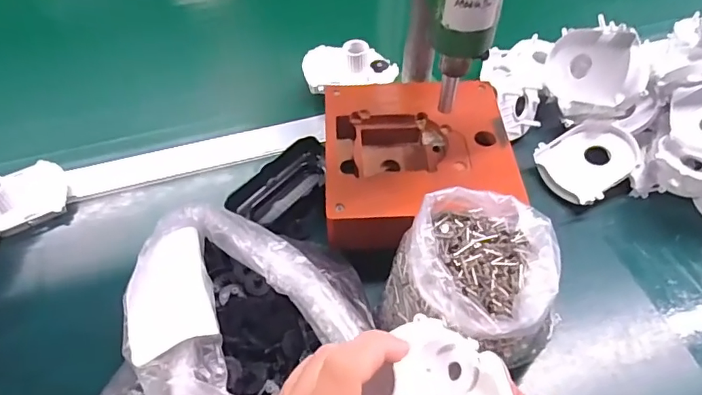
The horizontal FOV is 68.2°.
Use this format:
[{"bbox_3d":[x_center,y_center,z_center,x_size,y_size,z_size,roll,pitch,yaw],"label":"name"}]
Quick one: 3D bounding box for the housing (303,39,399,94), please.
[{"bbox_3d":[-0.002,-0.144,0.549,0.094,0.027,0.059,-7,52,-6],"label":"housing"}]

